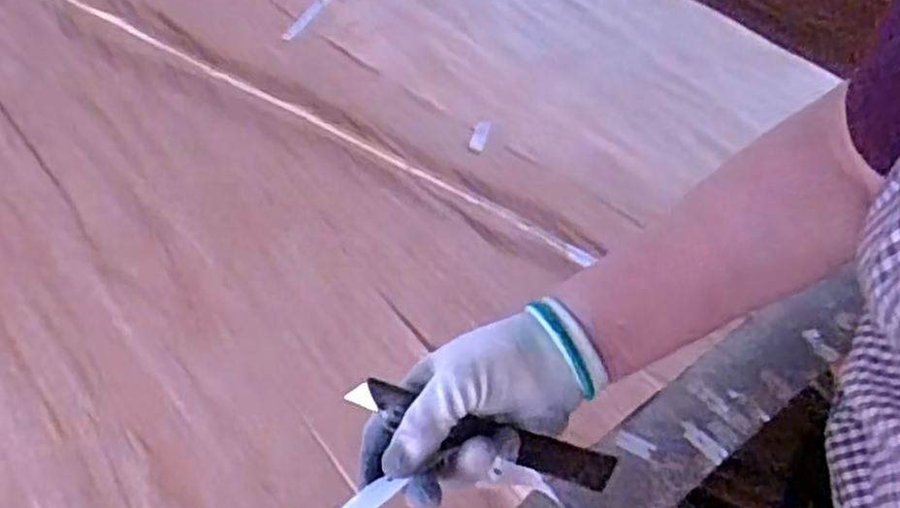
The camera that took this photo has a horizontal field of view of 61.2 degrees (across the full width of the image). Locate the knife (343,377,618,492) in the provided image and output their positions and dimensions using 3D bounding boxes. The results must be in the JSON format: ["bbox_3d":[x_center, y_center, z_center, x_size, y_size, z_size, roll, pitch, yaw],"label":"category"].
[{"bbox_3d":[0.023,0.101,0.436,0.163,0.029,0.016,22,43,-13],"label":"knife"}]

